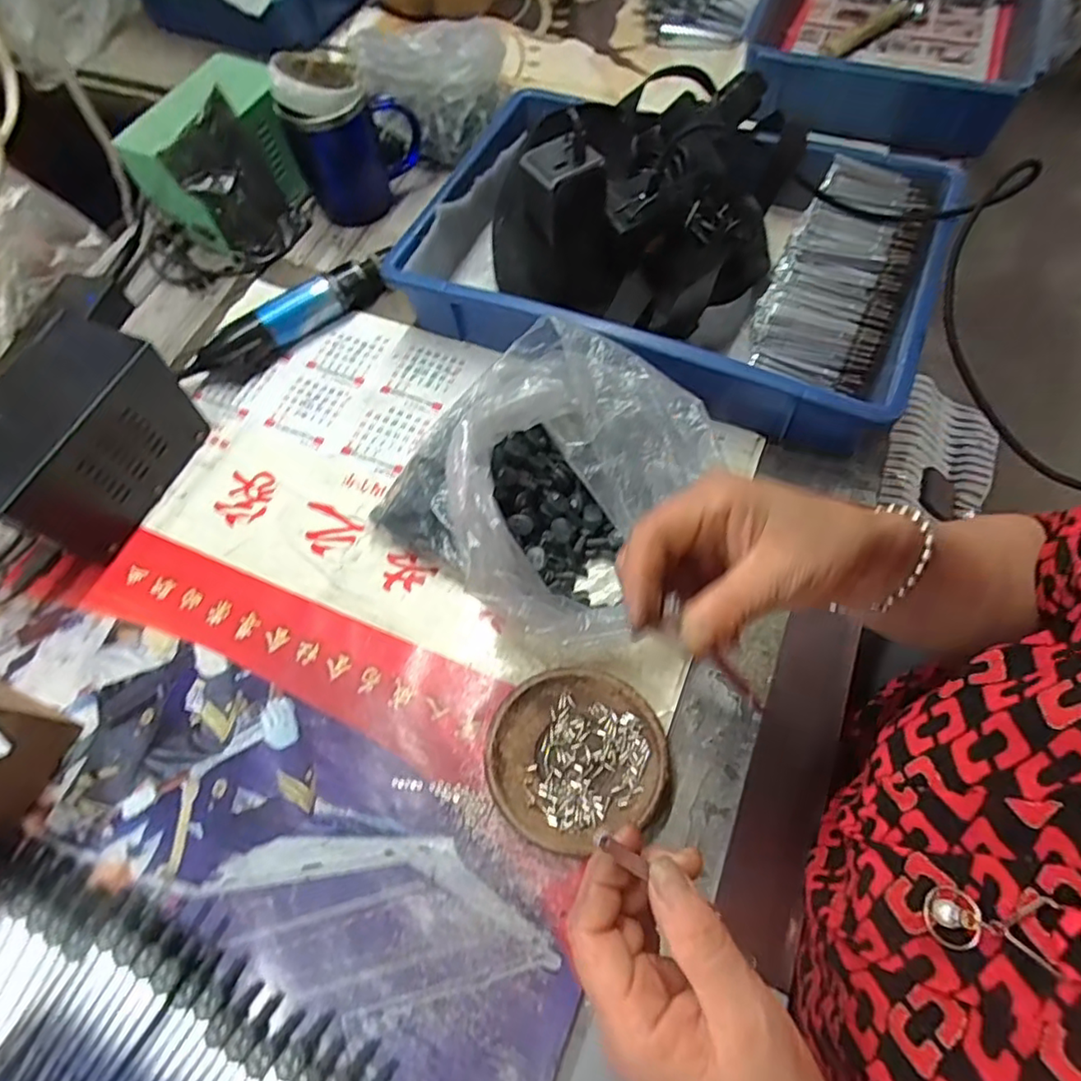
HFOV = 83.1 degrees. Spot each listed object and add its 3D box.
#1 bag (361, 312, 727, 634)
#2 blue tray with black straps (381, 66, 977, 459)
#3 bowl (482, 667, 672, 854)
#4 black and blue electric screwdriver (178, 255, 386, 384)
[{"bbox_3d":[0.008,-0.041,0.452,0.214,0.106,0.195,33,70,17],"label":"bag"},{"bbox_3d":[0.119,-0.279,0.533,0.423,0.129,0.311,22,67,13],"label":"blue tray with black straps"},{"bbox_3d":[0.024,0.144,0.404,0.114,0.023,0.108,-1,64,2],"label":"bowl"},{"bbox_3d":[-0.240,-0.210,0.586,0.213,0.041,0.040,-30,67,-11],"label":"black and blue electric screwdriver"}]

